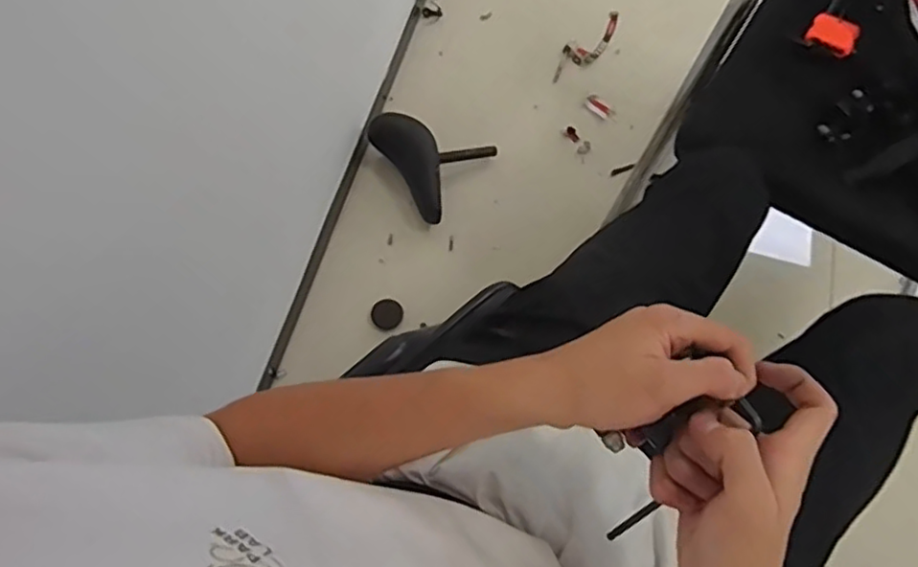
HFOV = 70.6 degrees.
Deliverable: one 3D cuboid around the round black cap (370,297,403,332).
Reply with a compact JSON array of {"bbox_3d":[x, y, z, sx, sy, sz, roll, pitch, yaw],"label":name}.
[{"bbox_3d":[-0.127,0.054,1.151,0.054,0.008,0.059,1,67,-1],"label":"round black cap"}]

